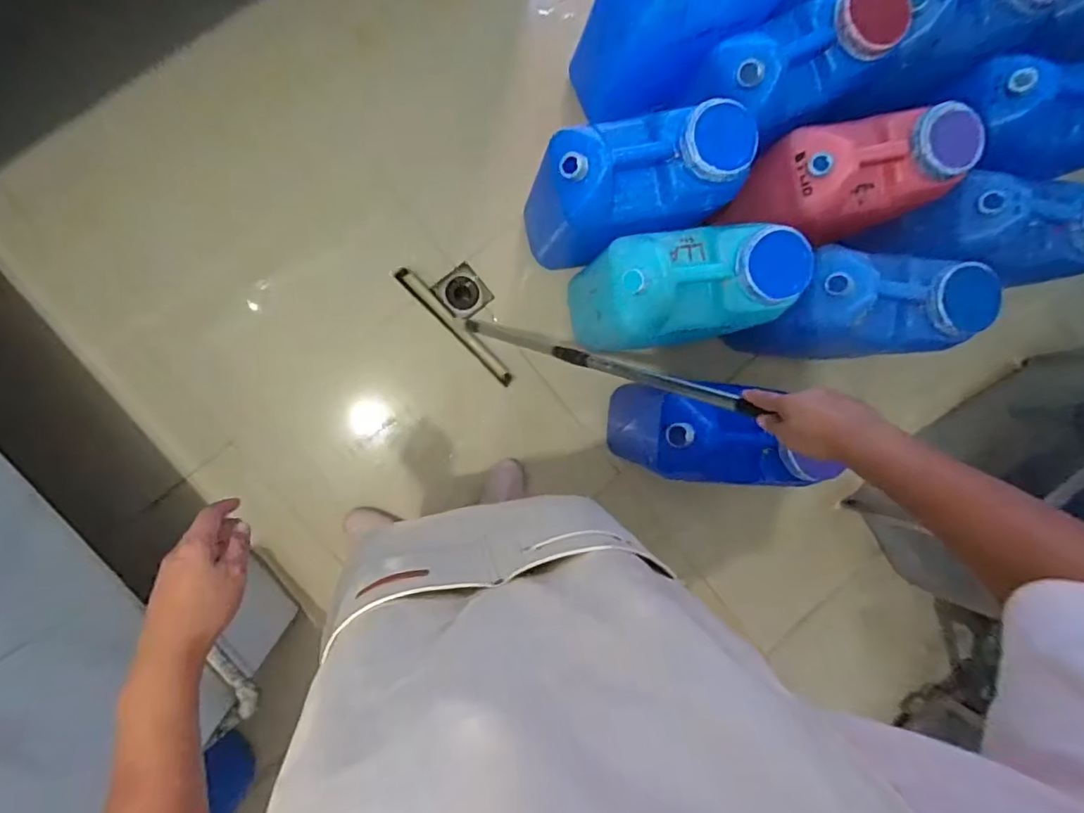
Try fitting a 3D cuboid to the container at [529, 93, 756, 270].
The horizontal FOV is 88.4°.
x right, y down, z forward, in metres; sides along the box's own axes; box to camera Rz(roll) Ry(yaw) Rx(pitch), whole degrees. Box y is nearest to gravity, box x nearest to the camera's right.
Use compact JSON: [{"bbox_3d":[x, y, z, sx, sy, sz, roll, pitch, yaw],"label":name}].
[{"bbox_3d":[0.152,-0.383,1.030,0.310,0.351,0.188,-7,93,-9],"label":"container"}]

